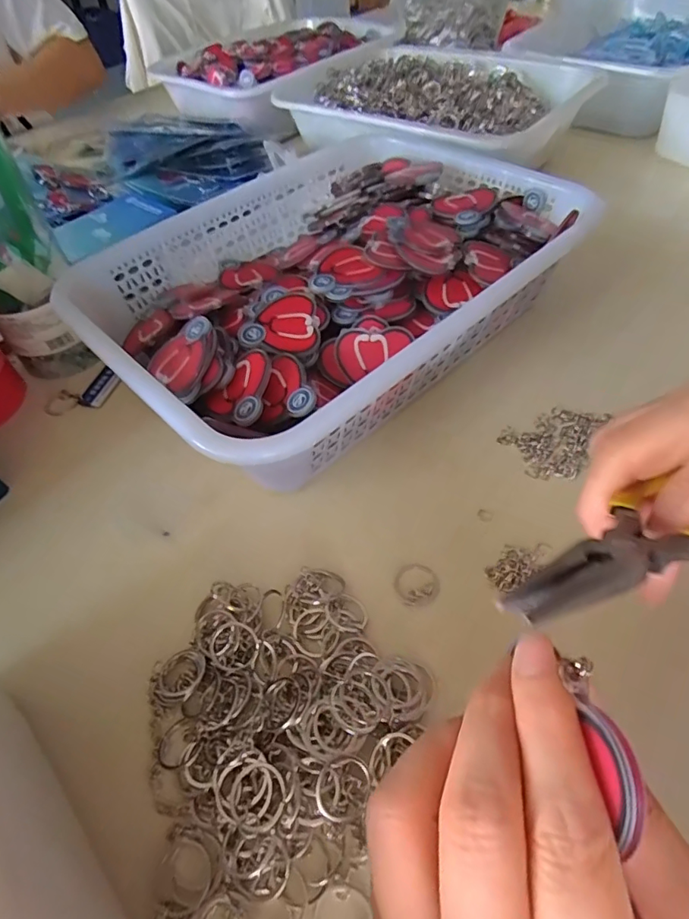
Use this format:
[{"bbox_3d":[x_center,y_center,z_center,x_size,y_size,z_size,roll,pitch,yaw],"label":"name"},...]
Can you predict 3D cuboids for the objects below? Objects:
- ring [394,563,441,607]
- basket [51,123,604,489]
[{"bbox_3d":[0.041,0.070,0.283,0.025,0.004,0.025,-3,52,4],"label":"ring"},{"bbox_3d":[-0.011,-0.140,0.402,0.352,0.083,0.277,-38,58,-22],"label":"basket"}]

